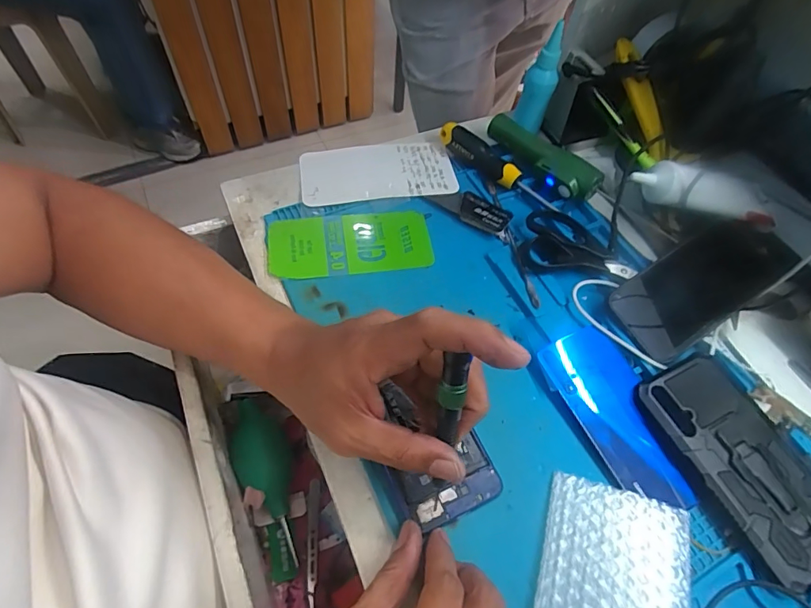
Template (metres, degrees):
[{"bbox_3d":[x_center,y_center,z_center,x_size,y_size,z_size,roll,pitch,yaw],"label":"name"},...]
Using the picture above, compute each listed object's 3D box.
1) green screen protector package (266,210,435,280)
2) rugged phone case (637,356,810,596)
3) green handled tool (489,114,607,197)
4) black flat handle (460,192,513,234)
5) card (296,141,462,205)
[{"bbox_3d":[-0.053,-0.058,0.434,0.153,0.008,0.072,-6,59,-4],"label":"green screen protector package"},{"bbox_3d":[0.246,0.114,0.330,0.075,0.010,0.153,-21,61,-13],"label":"rugged phone case"},{"bbox_3d":[0.143,-0.157,0.479,0.030,0.027,0.132,-34,65,-19],"label":"green handled tool"},{"bbox_3d":[0.079,-0.090,0.456,0.054,0.008,0.032,28,62,16],"label":"black flat handle"},{"bbox_3d":[-0.030,-0.144,0.487,0.161,0.010,0.086,-8,57,-8],"label":"card"}]

